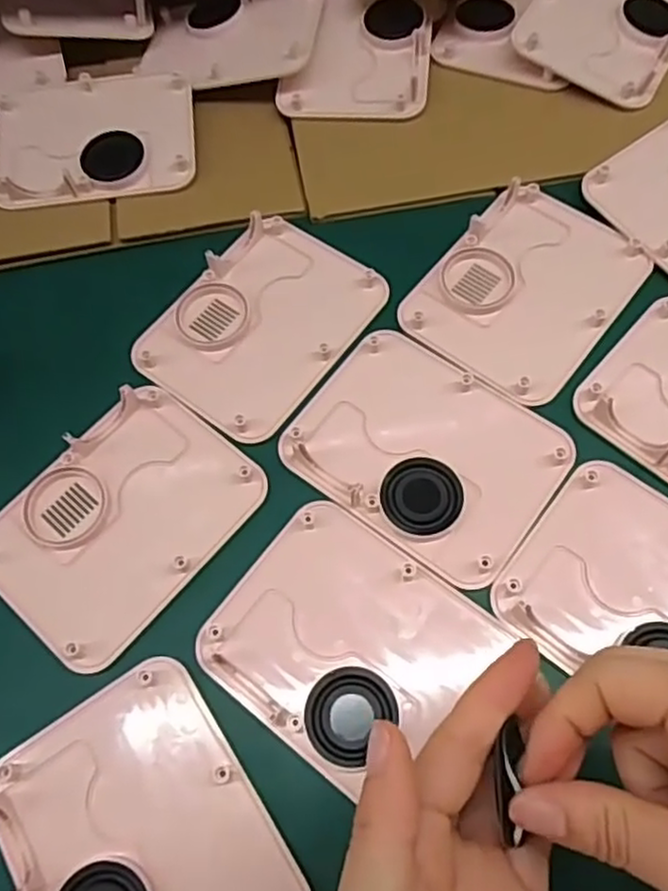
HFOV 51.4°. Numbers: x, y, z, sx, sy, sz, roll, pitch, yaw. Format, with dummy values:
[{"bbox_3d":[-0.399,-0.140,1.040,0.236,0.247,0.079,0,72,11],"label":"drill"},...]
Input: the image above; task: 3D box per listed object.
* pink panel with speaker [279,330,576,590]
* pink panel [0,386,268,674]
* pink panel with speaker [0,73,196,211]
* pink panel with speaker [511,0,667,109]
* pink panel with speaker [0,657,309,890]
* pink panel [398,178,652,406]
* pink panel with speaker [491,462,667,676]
[{"bbox_3d":[0.045,0.000,0.346,0.125,0.009,0.096,34,71,18],"label":"pink panel with speaker"},{"bbox_3d":[-0.104,0.035,0.342,0.095,0.010,0.124,37,74,16],"label":"pink panel"},{"bbox_3d":[-0.152,-0.196,0.437,0.125,0.013,0.096,-6,64,1],"label":"pink panel with speaker"},{"bbox_3d":[0.181,-0.282,0.454,0.097,0.014,0.129,27,69,15],"label":"pink panel with speaker"},{"bbox_3d":[-0.078,0.162,0.281,0.093,0.009,0.126,-32,67,-11],"label":"pink panel with speaker"},{"bbox_3d":[0.107,-0.088,0.384,0.095,0.009,0.123,36,71,18],"label":"pink panel"},{"bbox_3d":[0.145,0.071,0.309,0.123,0.010,0.092,34,71,18],"label":"pink panel with speaker"}]

